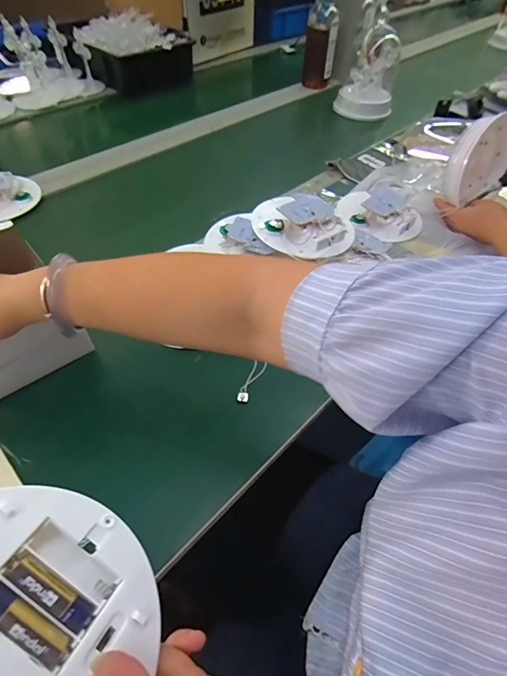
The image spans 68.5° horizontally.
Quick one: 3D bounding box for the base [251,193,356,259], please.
[{"bbox_3d":[0.071,-0.166,0.539,0.147,0.034,0.117,12,52,8],"label":"base"}]

